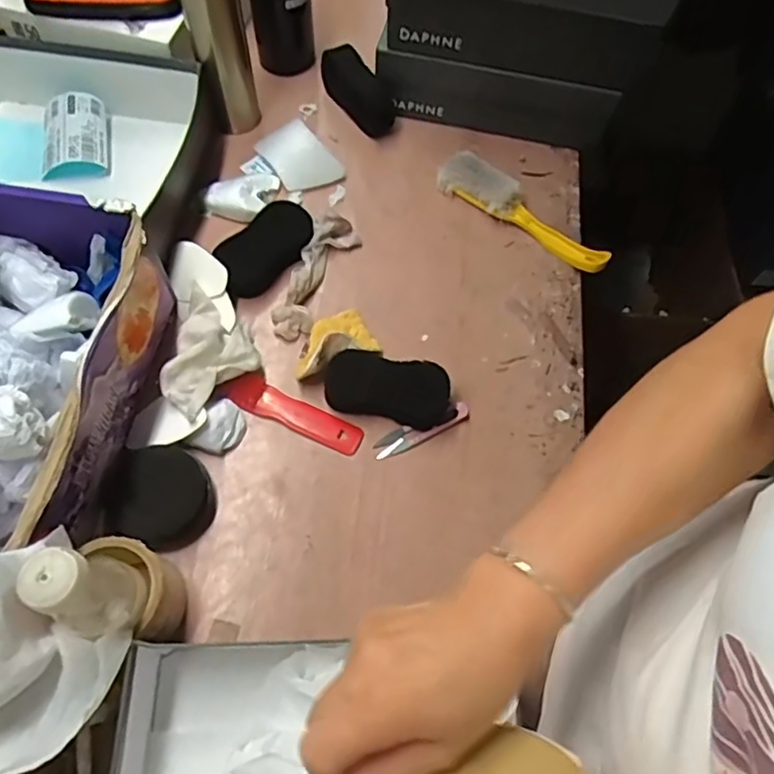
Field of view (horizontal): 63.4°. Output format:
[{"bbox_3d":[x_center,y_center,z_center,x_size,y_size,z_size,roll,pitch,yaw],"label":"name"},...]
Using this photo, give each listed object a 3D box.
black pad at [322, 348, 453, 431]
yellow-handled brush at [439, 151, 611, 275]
[{"bbox_3d":[0.000,-0.001,0.647,0.126,0.029,0.062,14,65,4],"label":"black pad"},{"bbox_3d":[0.165,-0.212,0.757,0.231,0.037,0.050,35,69,14],"label":"yellow-handled brush"}]

